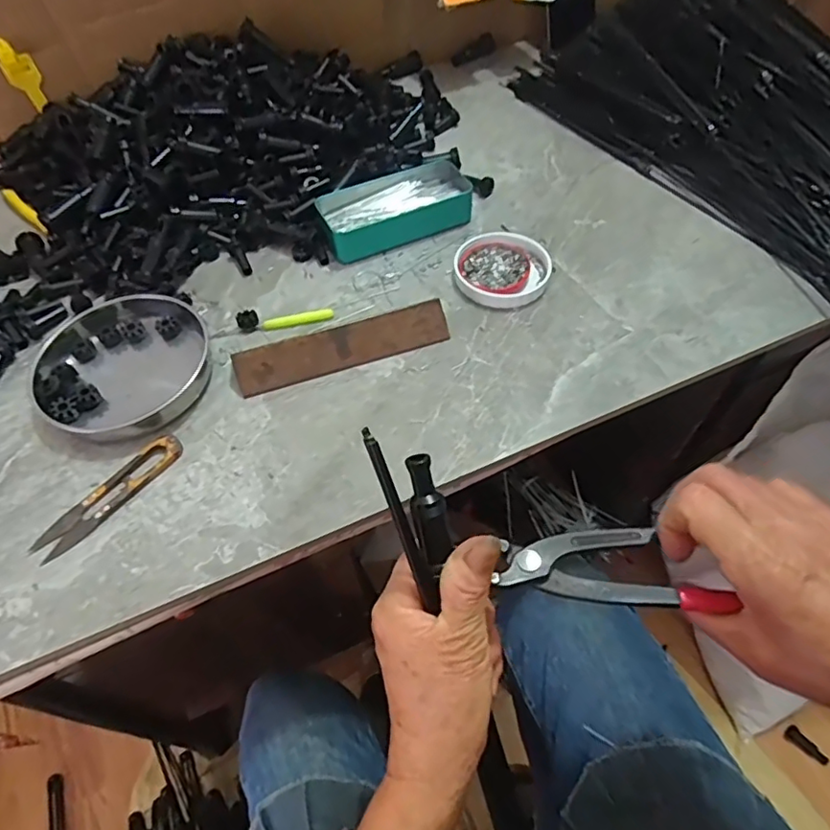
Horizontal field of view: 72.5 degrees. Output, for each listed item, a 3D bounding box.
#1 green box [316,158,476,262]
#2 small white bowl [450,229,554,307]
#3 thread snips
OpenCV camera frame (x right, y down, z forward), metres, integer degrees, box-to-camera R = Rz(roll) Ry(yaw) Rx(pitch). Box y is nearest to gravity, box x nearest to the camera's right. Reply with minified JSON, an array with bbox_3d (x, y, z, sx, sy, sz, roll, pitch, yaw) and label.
[{"bbox_3d":[-0.022,-0.214,0.582,0.152,0.031,0.081,-23,56,-14],"label":"green box"},{"bbox_3d":[0.081,-0.138,0.532,0.085,0.018,0.082,-1,54,2],"label":"small white bowl"},{"bbox_3d":[-0.221,0.057,0.410,0.026,0.009,0.115,33,61,23],"label":"thread snips"}]

